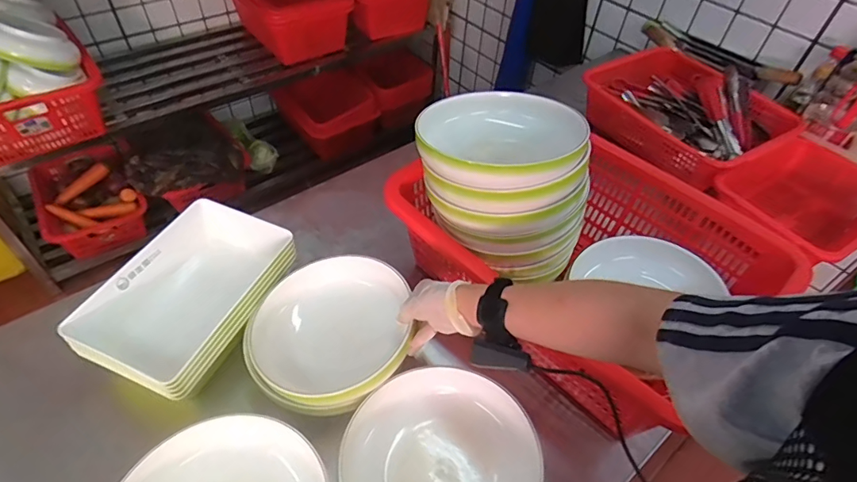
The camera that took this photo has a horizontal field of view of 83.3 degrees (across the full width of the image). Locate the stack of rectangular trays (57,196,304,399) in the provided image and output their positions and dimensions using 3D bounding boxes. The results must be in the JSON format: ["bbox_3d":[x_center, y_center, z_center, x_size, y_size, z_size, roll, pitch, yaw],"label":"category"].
[{"bbox_3d":[-0.367,0.087,0.761,0.219,0.098,0.286,21,50,15],"label":"stack of rectangular trays"}]

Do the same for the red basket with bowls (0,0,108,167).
[{"bbox_3d":[-1.214,-0.491,1.371,0.406,0.312,0.418,-31,57,-28],"label":"red basket with bowls"}]

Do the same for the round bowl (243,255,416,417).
[{"bbox_3d":[-0.139,0.144,0.736,0.210,0.085,0.246,36,55,26],"label":"round bowl"}]

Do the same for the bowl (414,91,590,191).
[{"bbox_3d":[0.102,-0.145,0.723,0.230,0.092,0.205,8,47,4],"label":"bowl"}]

